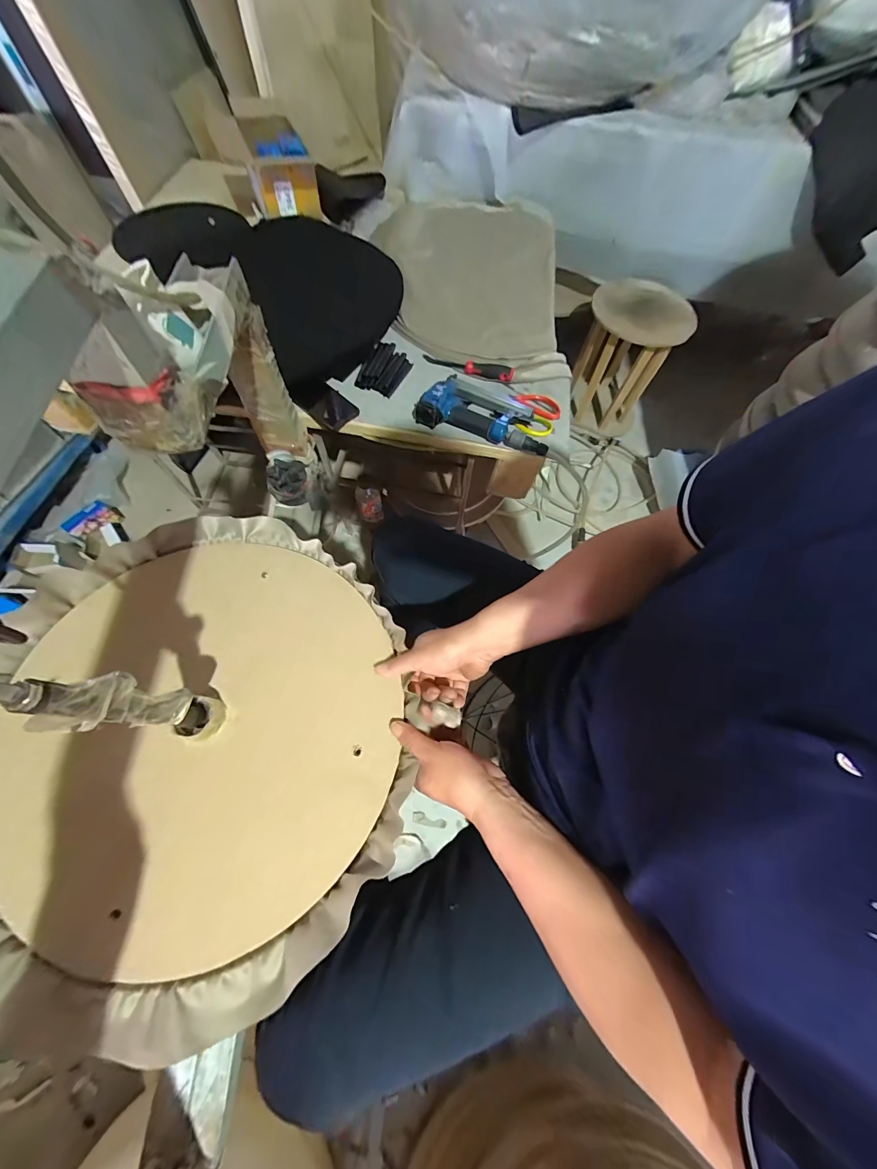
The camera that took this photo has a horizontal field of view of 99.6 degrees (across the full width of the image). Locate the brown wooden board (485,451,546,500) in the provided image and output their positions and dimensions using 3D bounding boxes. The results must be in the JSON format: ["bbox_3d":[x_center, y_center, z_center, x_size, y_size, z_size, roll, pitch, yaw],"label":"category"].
[{"bbox_3d":[0.161,-0.231,0.786,0.090,0.141,0.017,10,66,1],"label":"brown wooden board"}]

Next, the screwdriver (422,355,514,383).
[{"bbox_3d":[0.063,-0.470,0.794,0.197,0.022,0.032,16,67,4],"label":"screwdriver"}]

